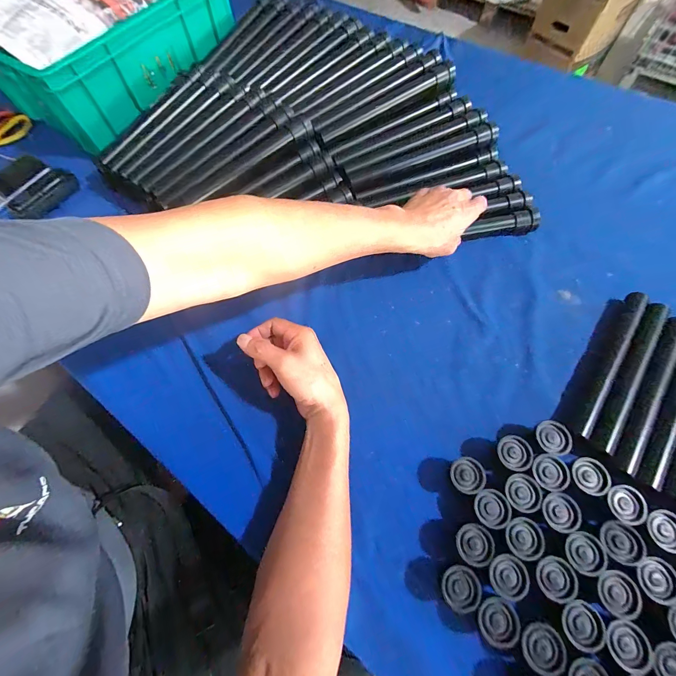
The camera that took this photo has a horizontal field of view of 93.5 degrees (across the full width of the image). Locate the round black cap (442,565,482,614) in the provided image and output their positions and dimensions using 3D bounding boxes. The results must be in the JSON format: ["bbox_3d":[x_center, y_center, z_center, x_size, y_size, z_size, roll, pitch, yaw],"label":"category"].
[{"bbox_3d":[0.114,0.231,0.292,0.034,0.007,0.035,-5,73,17],"label":"round black cap"}]

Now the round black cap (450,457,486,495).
[{"bbox_3d":[0.136,0.147,0.341,0.033,0.028,0.034,-1,67,2],"label":"round black cap"}]

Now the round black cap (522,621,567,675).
[{"bbox_3d":[0.177,0.267,0.275,0.034,0.019,0.030,-27,68,-9],"label":"round black cap"}]

